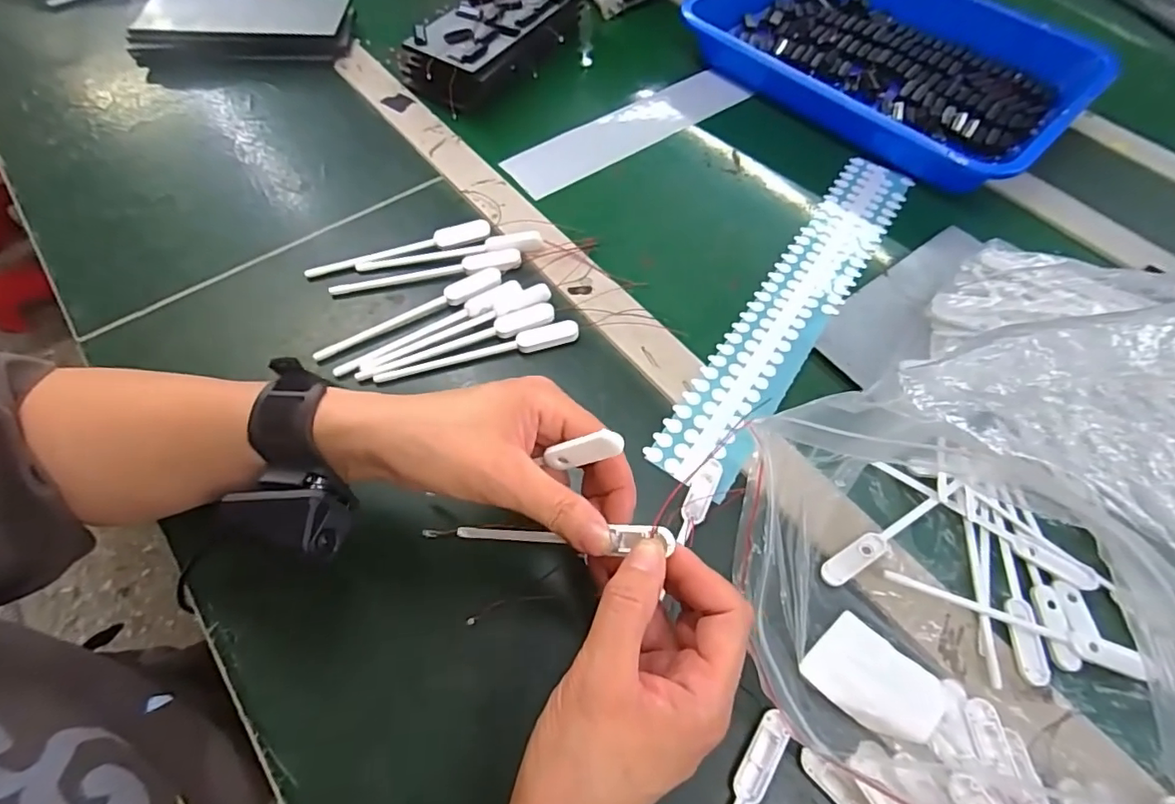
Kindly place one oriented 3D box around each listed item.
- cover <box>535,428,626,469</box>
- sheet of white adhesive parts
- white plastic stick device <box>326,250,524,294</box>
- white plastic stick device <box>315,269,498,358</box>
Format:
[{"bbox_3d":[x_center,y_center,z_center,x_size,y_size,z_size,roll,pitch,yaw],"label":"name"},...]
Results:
[{"bbox_3d":[-0.002,0.023,0.263,0.043,0.012,0.008,-20,54,32],"label":"cover"},{"bbox_3d":[0.168,-0.082,0.437,0.060,0.006,0.376,31,63,17],"label":"sheet of white adhesive parts"},{"bbox_3d":[-0.123,-0.098,0.425,0.144,0.009,0.018,-11,61,-7],"label":"white plastic stick device"},{"bbox_3d":[-0.131,-0.068,0.408,0.143,0.007,0.022,-23,63,-13],"label":"white plastic stick device"}]

